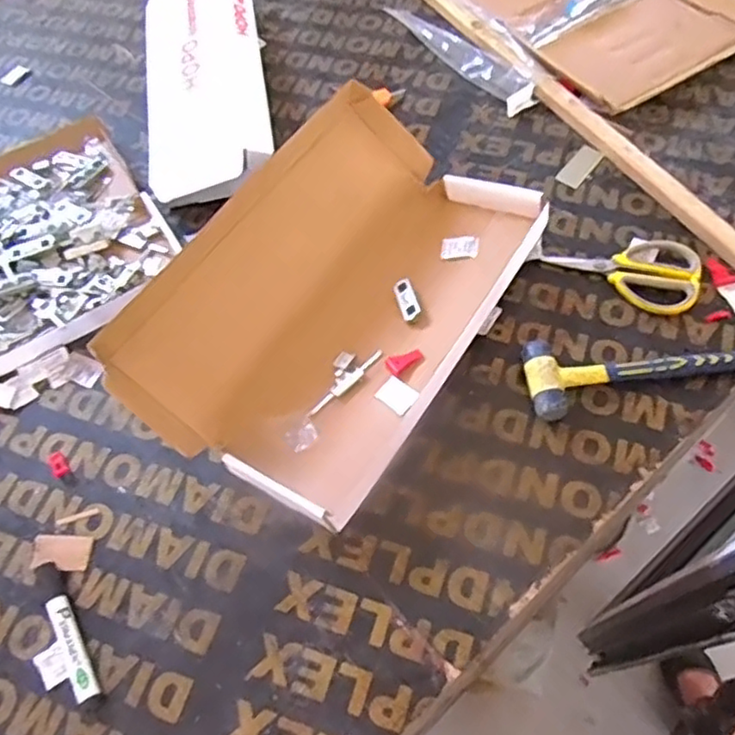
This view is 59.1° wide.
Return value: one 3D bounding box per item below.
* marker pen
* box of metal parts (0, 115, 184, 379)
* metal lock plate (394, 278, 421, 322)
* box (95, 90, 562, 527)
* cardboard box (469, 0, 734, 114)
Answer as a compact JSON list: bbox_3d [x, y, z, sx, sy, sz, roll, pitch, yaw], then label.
[{"bbox_3d":[-0.252,0.221,0.543,0.020,0.016,0.133,-29,63,-13],"label":"marker pen"},{"bbox_3d":[-0.461,-0.116,0.760,0.433,0.046,0.341,-33,64,-14],"label":"box of metal parts"},{"bbox_3d":[0.041,-0.072,0.682,0.020,0.008,0.050,-15,61,-5],"label":"metal lock plate"},{"bbox_3d":[-0.029,-0.081,0.660,0.271,0.092,0.422,28,66,17],"label":"box"},{"bbox_3d":[0.316,-0.531,0.919,0.296,0.032,0.388,-31,64,-13],"label":"cardboard box"}]

